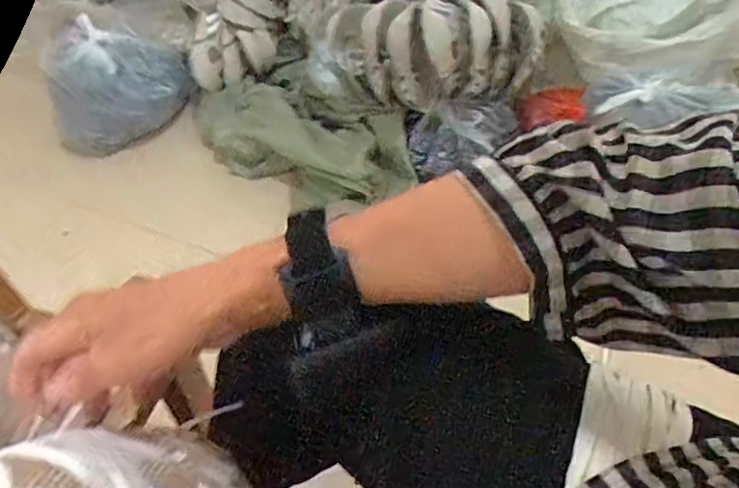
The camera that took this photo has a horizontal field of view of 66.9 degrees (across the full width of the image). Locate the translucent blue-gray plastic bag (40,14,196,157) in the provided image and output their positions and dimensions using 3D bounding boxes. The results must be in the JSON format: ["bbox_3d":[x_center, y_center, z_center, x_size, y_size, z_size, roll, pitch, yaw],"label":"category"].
[{"bbox_3d":[-0.548,-0.340,1.223,0.298,0.193,0.228,-24,52,-18],"label":"translucent blue-gray plastic bag"}]

